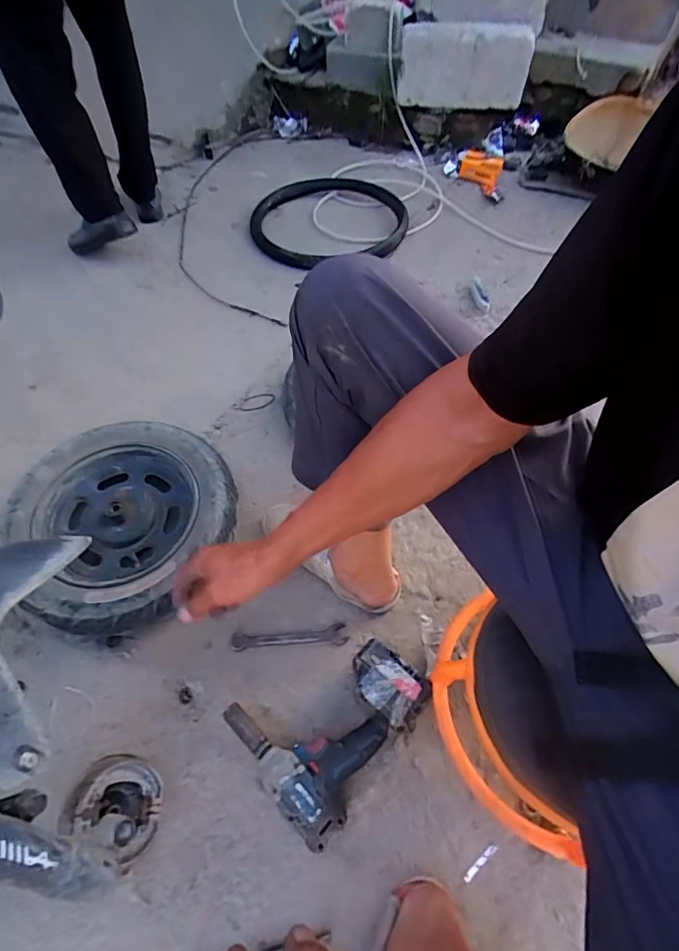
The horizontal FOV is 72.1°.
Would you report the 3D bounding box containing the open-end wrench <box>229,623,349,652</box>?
[{"bbox_3d":[-0.081,0.260,0.749,0.184,0.006,0.033,-2,55,-4],"label":"open-end wrench"}]

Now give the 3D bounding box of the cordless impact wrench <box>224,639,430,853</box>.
[{"bbox_3d":[0.002,0.343,0.644,0.240,0.078,0.179,-32,60,-22],"label":"cordless impact wrench"}]

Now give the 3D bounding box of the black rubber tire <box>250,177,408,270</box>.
[{"bbox_3d":[-0.026,-0.773,1.408,0.480,0.043,0.466,0,53,0],"label":"black rubber tire"}]

